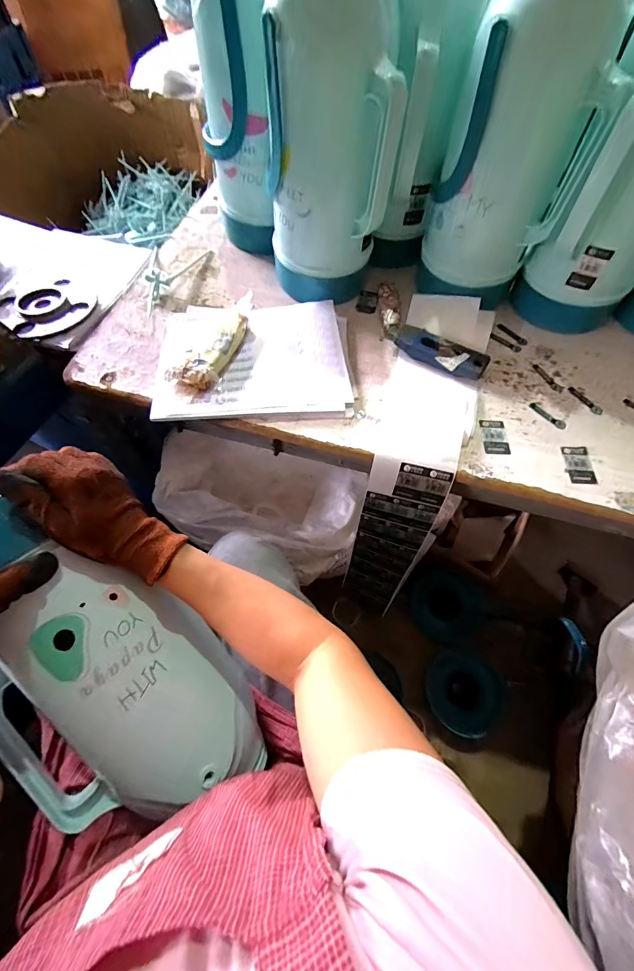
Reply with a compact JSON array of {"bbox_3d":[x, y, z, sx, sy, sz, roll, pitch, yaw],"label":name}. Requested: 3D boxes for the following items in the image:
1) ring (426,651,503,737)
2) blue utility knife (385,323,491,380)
[{"bbox_3d":[0.309,0.436,0.819,0.141,0.029,0.156,-16,63,-9],"label":"ring"},{"bbox_3d":[0.169,-0.199,0.565,0.156,0.018,0.044,32,66,16],"label":"blue utility knife"}]

